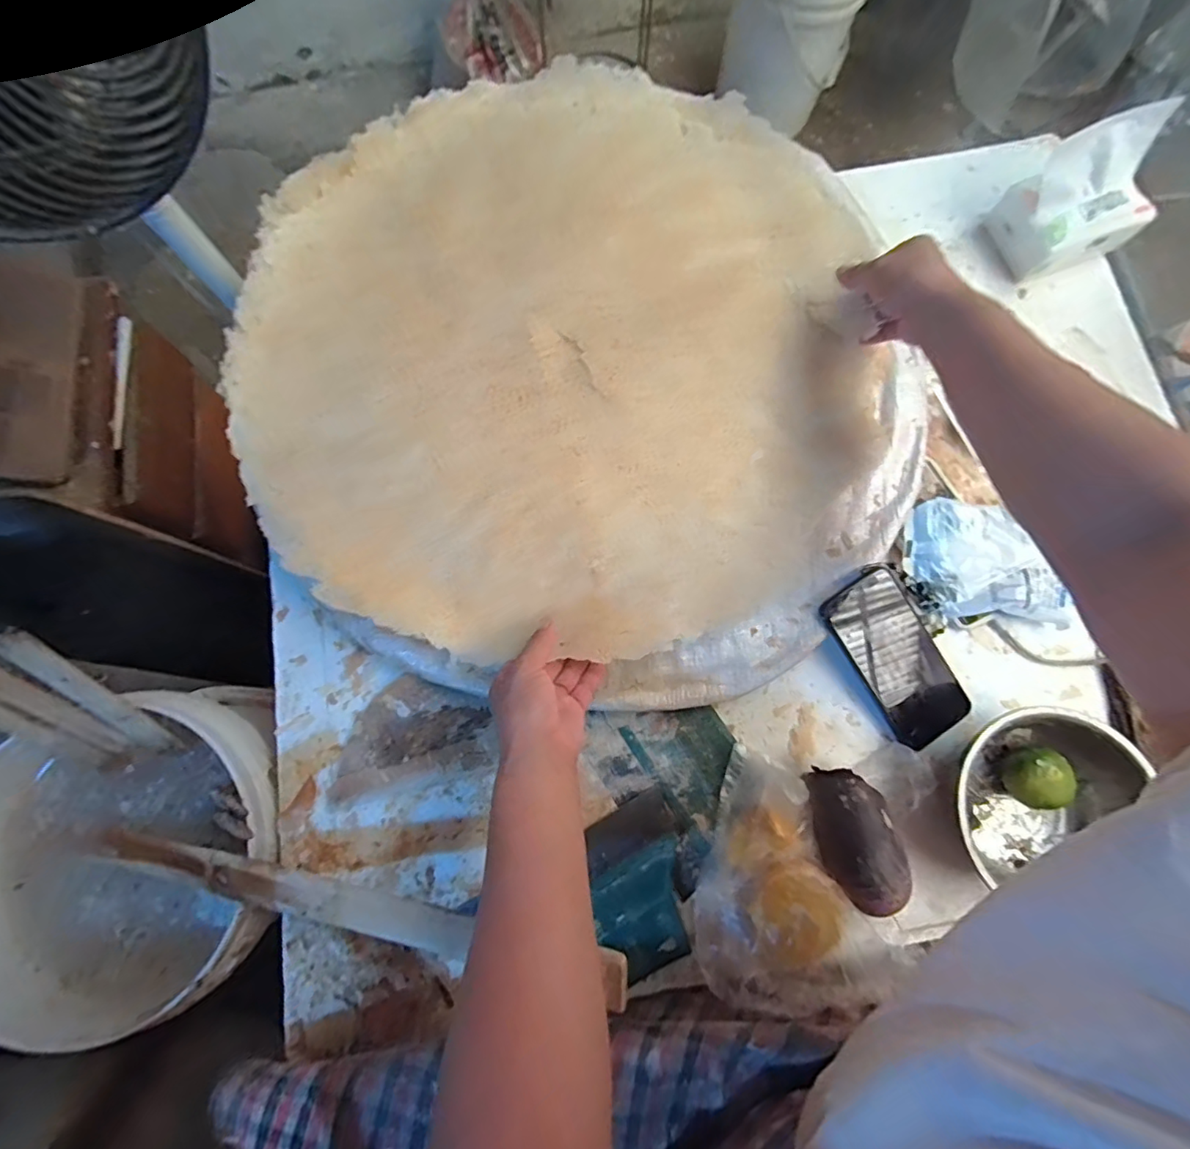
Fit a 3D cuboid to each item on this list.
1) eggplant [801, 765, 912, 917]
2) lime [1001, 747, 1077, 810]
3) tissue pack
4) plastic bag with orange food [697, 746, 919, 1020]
[{"bbox_3d":[0.220,0.220,0.456,0.060,0.047,0.112,-13,79,-3],"label":"eggplant"},{"bbox_3d":[0.375,0.174,0.464,0.045,0.043,0.048,0,79,-1],"label":"lime"},{"bbox_3d":[0.497,-0.377,0.546,0.104,0.107,0.099,-18,79,-4],"label":"tissue pack"},{"bbox_3d":[0.134,0.255,0.441,0.139,0.064,0.189,-29,80,-6],"label":"plastic bag with orange food"}]

